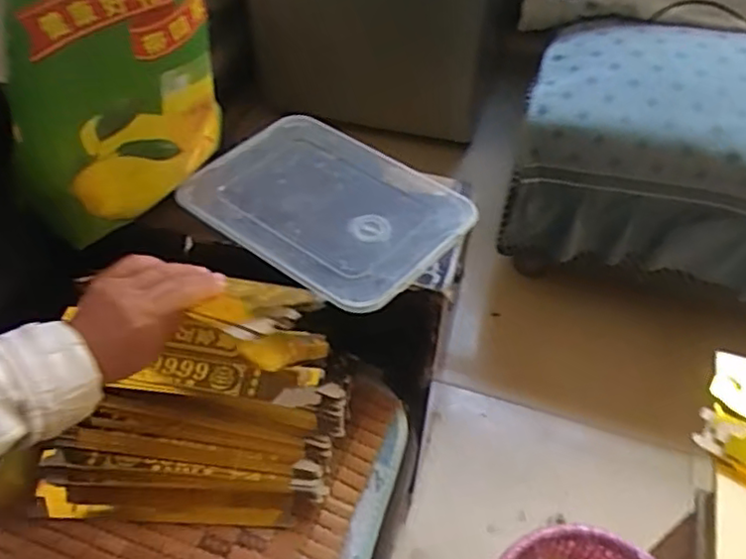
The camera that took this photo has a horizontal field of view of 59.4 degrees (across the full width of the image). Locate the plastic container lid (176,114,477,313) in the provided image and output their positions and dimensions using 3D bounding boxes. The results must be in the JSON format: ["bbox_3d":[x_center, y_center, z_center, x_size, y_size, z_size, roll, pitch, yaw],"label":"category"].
[{"bbox_3d":[-0.051,-0.092,0.778,0.309,0.025,0.238,34,58,25],"label":"plastic container lid"}]

